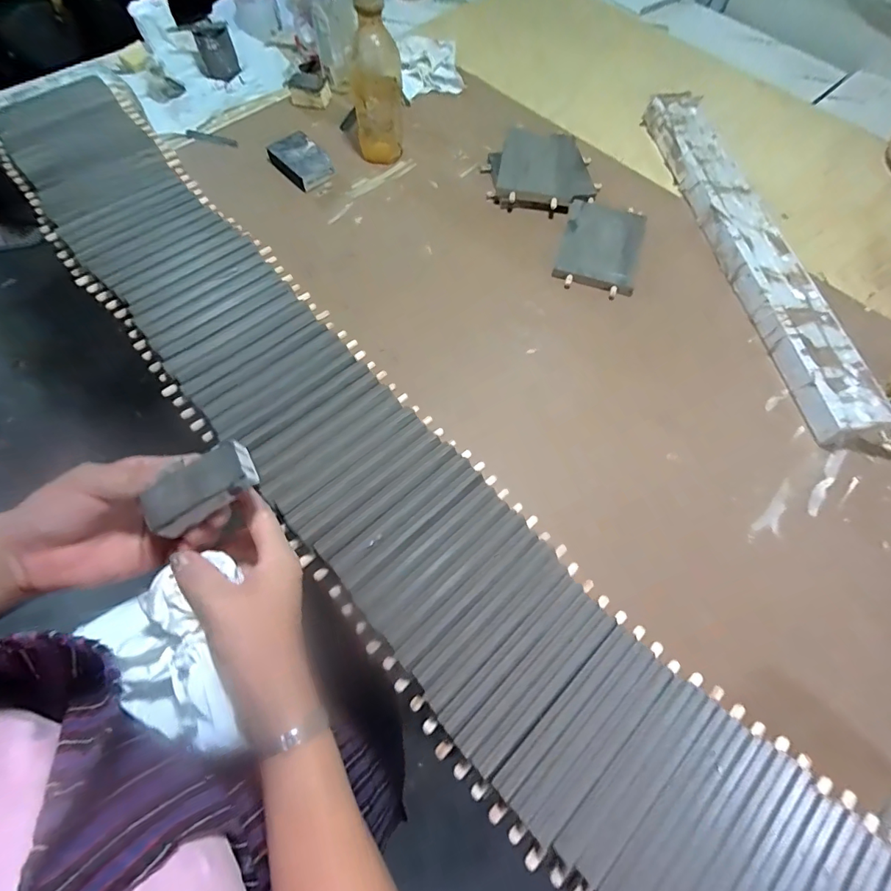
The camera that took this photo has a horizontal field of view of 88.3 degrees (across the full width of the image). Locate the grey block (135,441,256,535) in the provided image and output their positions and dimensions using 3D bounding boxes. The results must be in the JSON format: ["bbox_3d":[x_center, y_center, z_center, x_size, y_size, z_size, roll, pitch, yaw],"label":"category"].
[{"bbox_3d":[-0.156,0.028,0.296,0.067,0.019,0.032,-34,71,-4],"label":"grey block"}]

